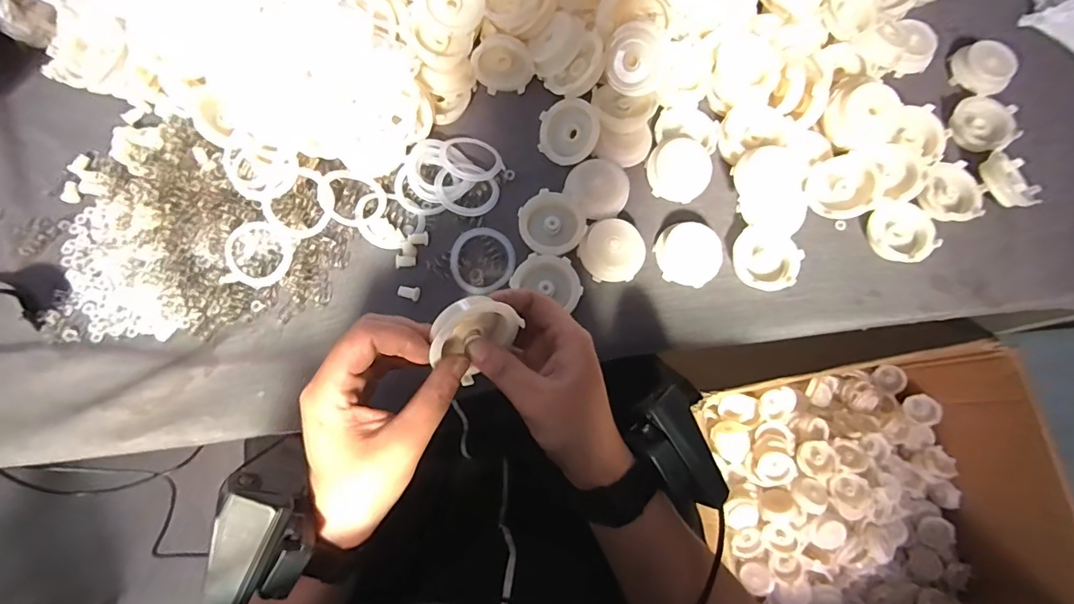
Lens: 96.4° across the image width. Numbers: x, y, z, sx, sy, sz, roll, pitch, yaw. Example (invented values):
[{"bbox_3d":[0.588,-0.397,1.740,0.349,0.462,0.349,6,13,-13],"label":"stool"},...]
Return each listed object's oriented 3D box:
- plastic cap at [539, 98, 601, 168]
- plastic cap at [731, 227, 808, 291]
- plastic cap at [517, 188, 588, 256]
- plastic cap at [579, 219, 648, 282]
[{"bbox_3d":[0.027,-0.146,0.412,0.053,0.013,0.054,5,103,23],"label":"plastic cap"},{"bbox_3d":[0.191,-0.035,0.402,0.053,0.016,0.054,0,76,-2],"label":"plastic cap"},{"bbox_3d":[0.012,-0.064,0.401,0.051,0.014,0.052,0,76,-2],"label":"plastic cap"},{"bbox_3d":[0.063,-0.043,0.397,0.054,0.017,0.048,-2,76,-2],"label":"plastic cap"}]

